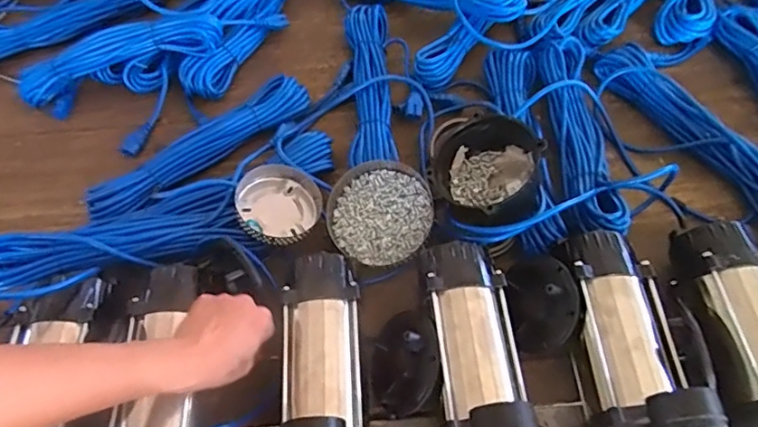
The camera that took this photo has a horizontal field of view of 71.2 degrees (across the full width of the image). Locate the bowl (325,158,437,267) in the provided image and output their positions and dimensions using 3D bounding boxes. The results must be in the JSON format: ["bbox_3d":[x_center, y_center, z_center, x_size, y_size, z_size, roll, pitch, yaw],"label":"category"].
[{"bbox_3d":[0.004,0.001,0.679,0.132,0.050,0.127,-2,58,3],"label":"bowl"}]

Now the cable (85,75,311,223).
[{"bbox_3d":[-0.260,-0.095,0.775,0.352,0.037,0.074,-34,62,-16],"label":"cable"}]

